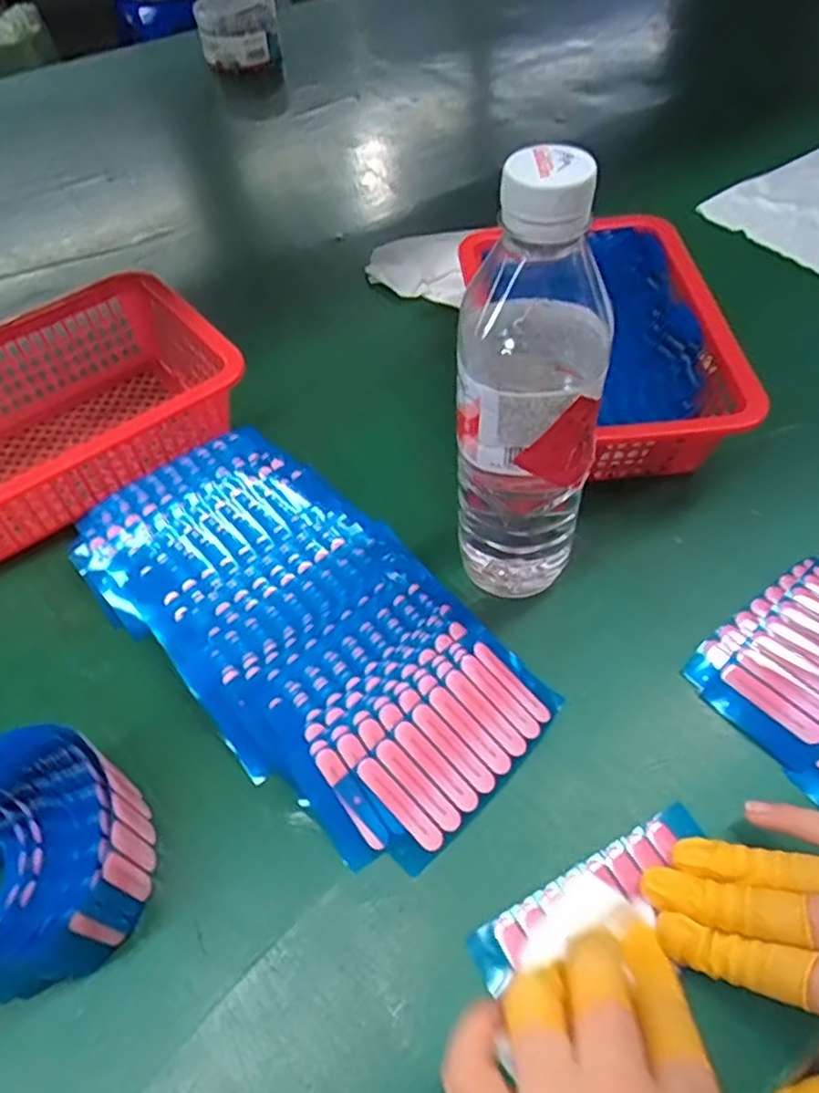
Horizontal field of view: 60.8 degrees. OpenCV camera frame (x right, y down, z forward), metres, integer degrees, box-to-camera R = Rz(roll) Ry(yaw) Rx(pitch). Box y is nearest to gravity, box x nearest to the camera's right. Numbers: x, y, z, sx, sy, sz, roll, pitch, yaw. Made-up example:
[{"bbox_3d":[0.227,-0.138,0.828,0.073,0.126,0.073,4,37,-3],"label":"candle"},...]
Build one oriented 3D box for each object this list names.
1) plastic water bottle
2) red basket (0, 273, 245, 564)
[{"bbox_3d":[0.055,-0.057,0.326,0.064,0.229,0.064,6,52,8],"label":"plastic water bottle"},{"bbox_3d":[-0.233,-0.086,0.458,0.221,0.060,0.146,-35,58,-22],"label":"red basket"}]

